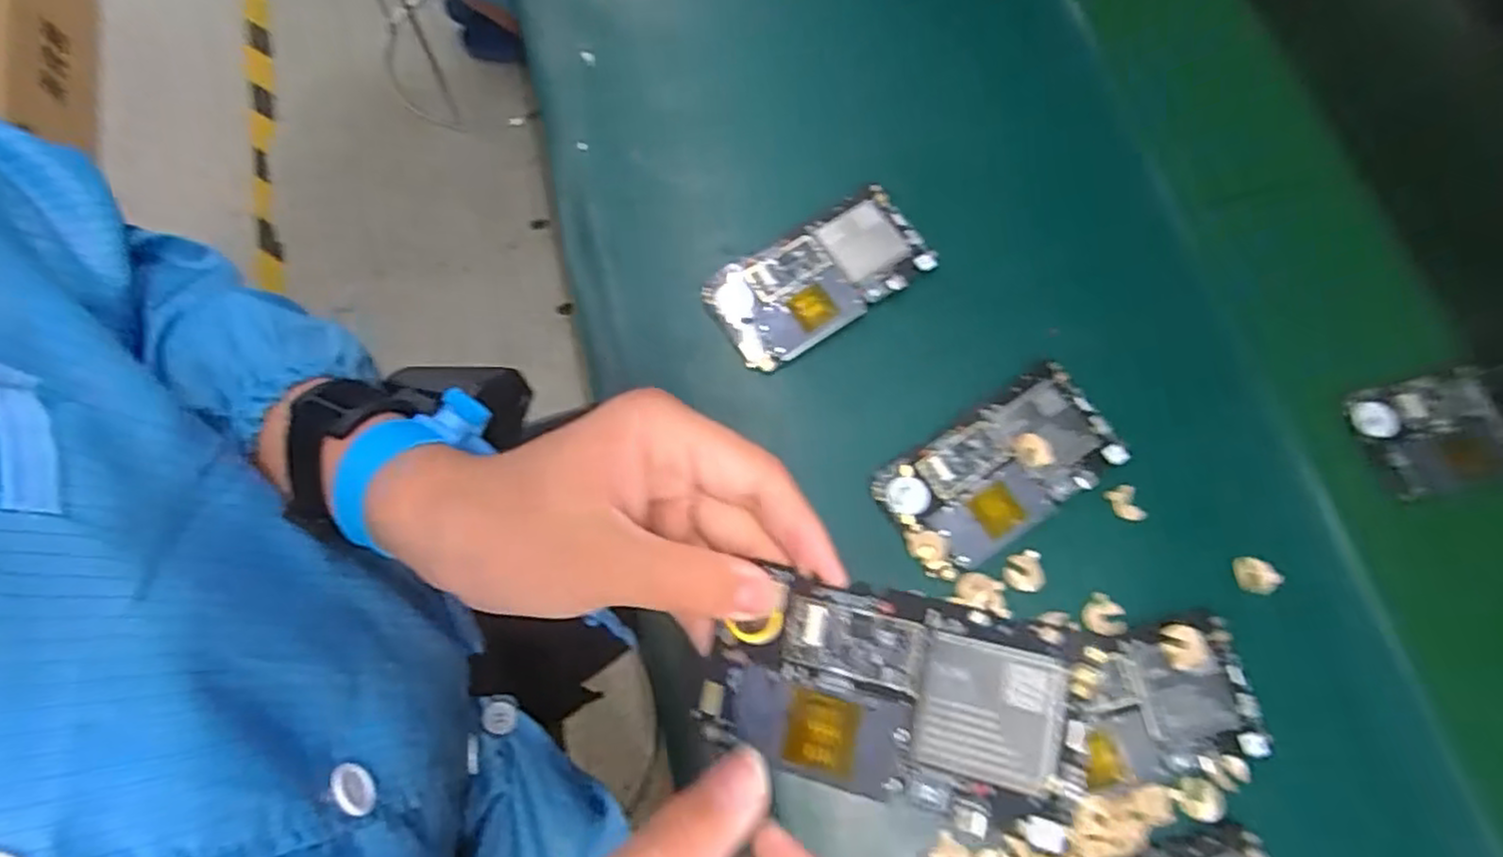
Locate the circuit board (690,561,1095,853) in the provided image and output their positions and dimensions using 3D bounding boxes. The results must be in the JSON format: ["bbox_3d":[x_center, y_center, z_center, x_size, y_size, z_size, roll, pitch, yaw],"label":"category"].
[{"bbox_3d":[0.043,0.088,0.241,0.122,0.004,0.064,8,83,20],"label":"circuit board"}]

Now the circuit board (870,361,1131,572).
[{"bbox_3d":[0.132,0.021,0.380,0.121,0.007,0.065,-31,75,-11],"label":"circuit board"}]

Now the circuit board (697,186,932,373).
[{"bbox_3d":[0.038,-0.086,0.413,0.125,0.006,0.066,-28,74,-11],"label":"circuit board"}]

